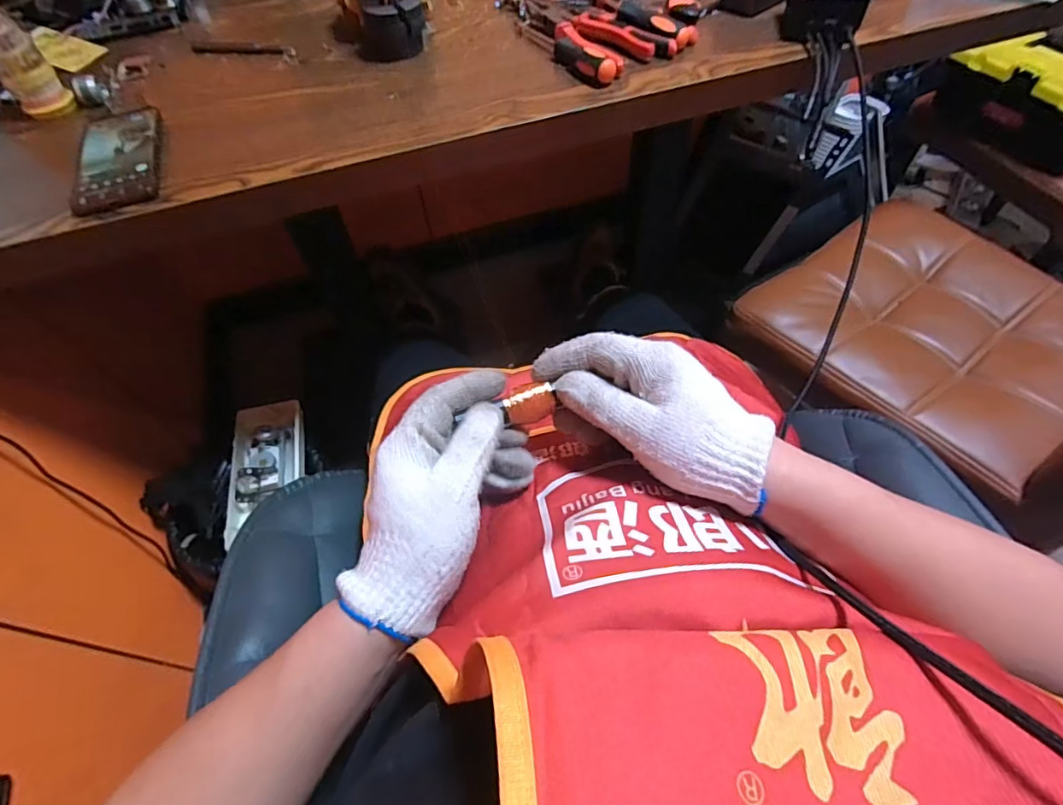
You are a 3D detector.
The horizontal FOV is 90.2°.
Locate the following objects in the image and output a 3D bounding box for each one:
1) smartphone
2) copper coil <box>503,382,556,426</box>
[{"bbox_3d":[-0.404,-0.243,0.521,0.074,0.012,0.158,-18,57,-9],"label":"smartphone"},{"bbox_3d":[-0.001,0.000,0.346,0.031,0.014,0.021,-9,56,-4],"label":"copper coil"}]

